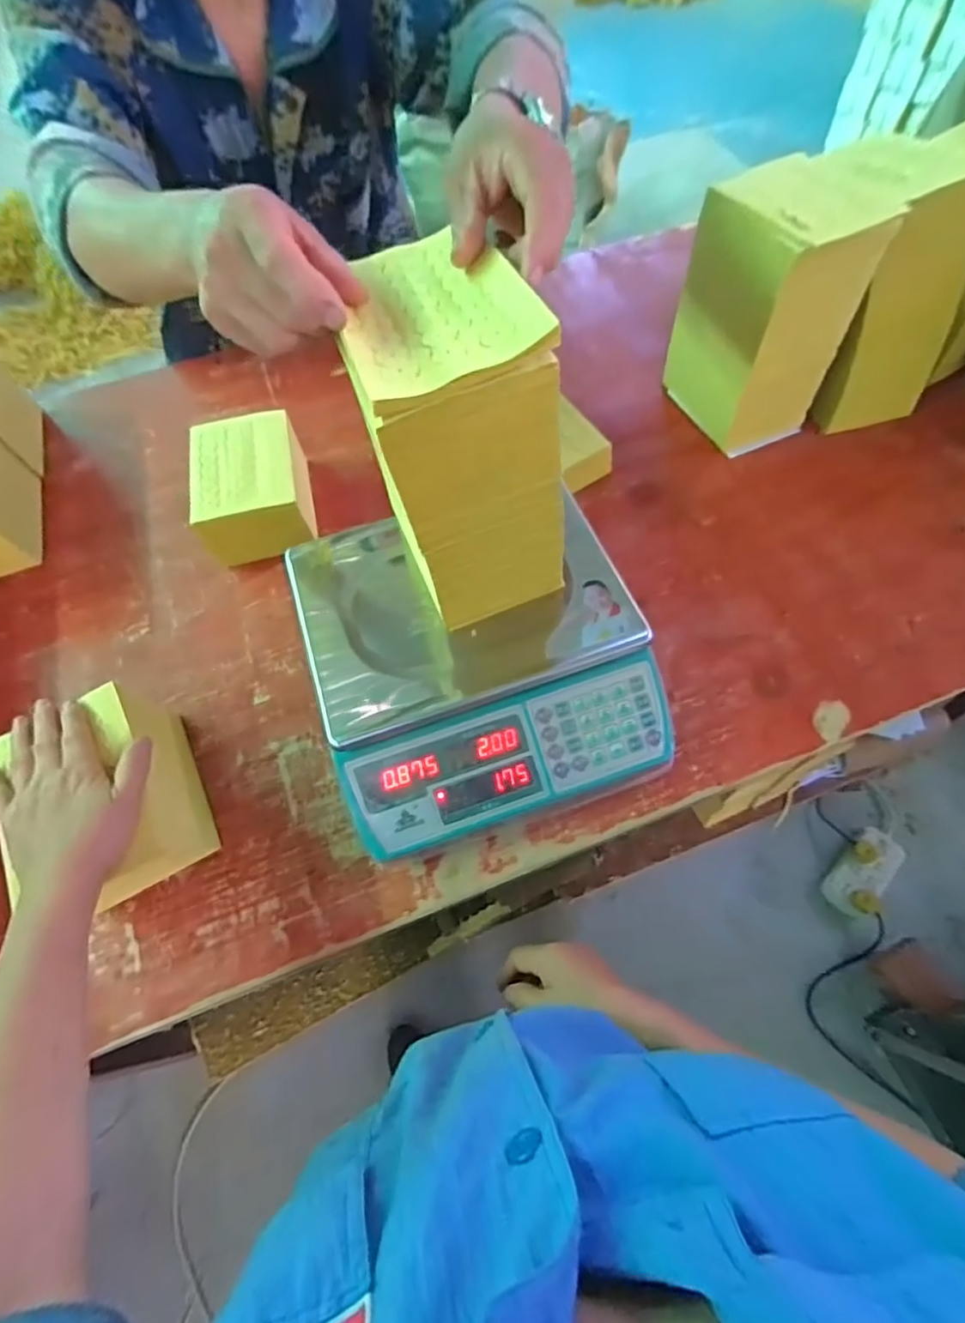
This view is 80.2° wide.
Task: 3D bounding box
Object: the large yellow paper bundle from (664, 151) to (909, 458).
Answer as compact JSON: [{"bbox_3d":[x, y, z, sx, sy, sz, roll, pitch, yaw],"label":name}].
[{"bbox_3d":[0.320,-0.400,0.666,0.132,0.236,0.176,-19,64,-7],"label":"large yellow paper bundle"}]

